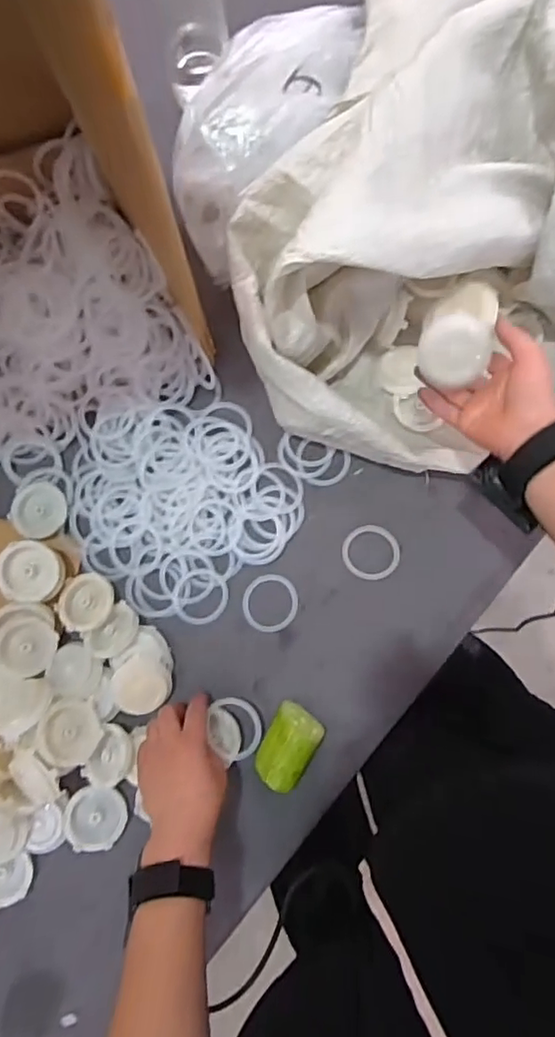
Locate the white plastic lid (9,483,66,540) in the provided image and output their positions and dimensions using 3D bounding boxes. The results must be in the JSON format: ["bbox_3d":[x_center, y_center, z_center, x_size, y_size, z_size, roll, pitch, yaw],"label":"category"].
[{"bbox_3d":[-0.246,-0.009,0.585,0.055,0.013,0.057,0,84,0],"label":"white plastic lid"}]

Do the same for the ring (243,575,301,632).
[{"bbox_3d":[-0.007,0.088,0.587,0.056,0.005,0.060,0,84,0],"label":"ring"}]

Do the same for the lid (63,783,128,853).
[{"bbox_3d":[-0.175,0.290,0.551,0.058,0.019,0.059,0,82,2],"label":"lid"}]

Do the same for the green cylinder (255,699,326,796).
[{"bbox_3d":[0.009,0.220,0.549,0.053,0.047,0.072,35,85,4],"label":"green cylinder"}]

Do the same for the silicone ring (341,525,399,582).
[{"bbox_3d":[0.097,0.035,0.590,0.059,0.004,0.057,0,84,0],"label":"silicone ring"}]

